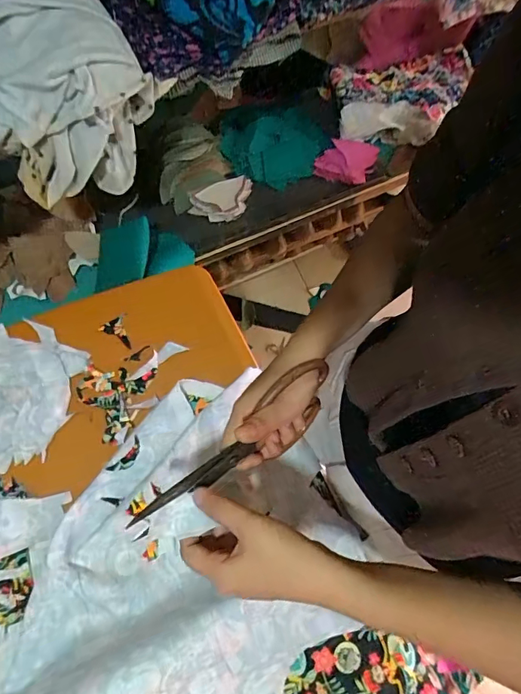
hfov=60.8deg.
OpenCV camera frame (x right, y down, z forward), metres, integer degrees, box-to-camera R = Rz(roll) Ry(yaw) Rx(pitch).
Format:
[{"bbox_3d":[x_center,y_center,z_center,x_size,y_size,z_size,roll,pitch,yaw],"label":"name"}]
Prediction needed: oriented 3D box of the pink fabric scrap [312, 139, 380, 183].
[{"bbox_3d":[0.153,-0.329,0.796,0.112,0.032,0.078,2,70,1],"label":"pink fabric scrap"}]

